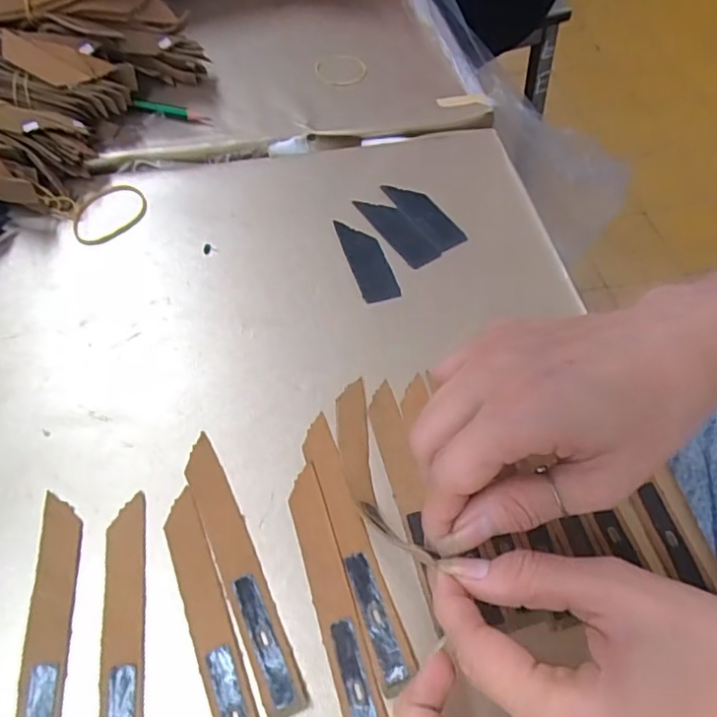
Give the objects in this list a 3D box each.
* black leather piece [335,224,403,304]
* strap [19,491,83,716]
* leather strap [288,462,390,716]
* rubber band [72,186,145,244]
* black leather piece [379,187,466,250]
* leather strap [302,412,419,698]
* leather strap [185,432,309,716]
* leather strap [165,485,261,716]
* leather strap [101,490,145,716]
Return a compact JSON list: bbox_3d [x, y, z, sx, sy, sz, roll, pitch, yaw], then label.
[{"bbox_3d":[0.005,-0.062,0.356,0.022,0.004,0.063,-15,60,-12],"label":"black leather piece"},{"bbox_3d":[-0.127,0.117,0.236,0.016,0.004,0.125,-5,58,-7],"label":"strap"},{"bbox_3d":[-0.010,0.107,0.250,0.018,0.004,0.123,-14,60,-12],"label":"leather strap"},{"bbox_3d":[-0.157,-0.091,0.369,0.041,0.005,0.051,40,64,20],"label":"rubber band"},{"bbox_3d":[0.042,-0.094,0.377,0.023,0.004,0.063,-28,63,-19],"label":"black leather piece"},{"bbox_3d":[-0.003,0.082,0.265,0.016,0.006,0.123,-16,60,-13],"label":"leather strap"},{"bbox_3d":[-0.053,0.090,0.258,0.017,0.004,0.124,-21,61,-15],"label":"leather strap"},{"bbox_3d":[-0.060,0.114,0.242,0.017,0.004,0.124,-19,61,-14],"label":"leather strap"},{"bbox_3d":[-0.096,0.118,0.237,0.016,0.004,0.125,-8,59,-8],"label":"leather strap"}]

